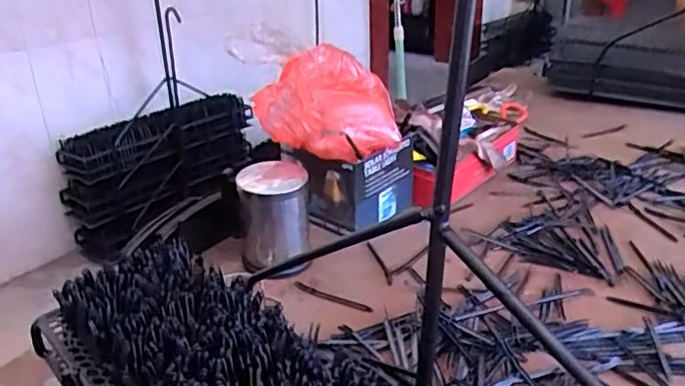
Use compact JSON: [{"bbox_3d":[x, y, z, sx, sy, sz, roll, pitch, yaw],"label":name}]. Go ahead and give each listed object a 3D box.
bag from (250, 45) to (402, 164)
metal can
[{"bbox_3d":[-0.016,-0.111,0.744,0.173,0.112,0.126,-2,26,1],"label":"bag"},{"bbox_3d":[-0.079,0.034,0.692,0.080,0.118,0.088,-3,27,2],"label":"metal can"}]

